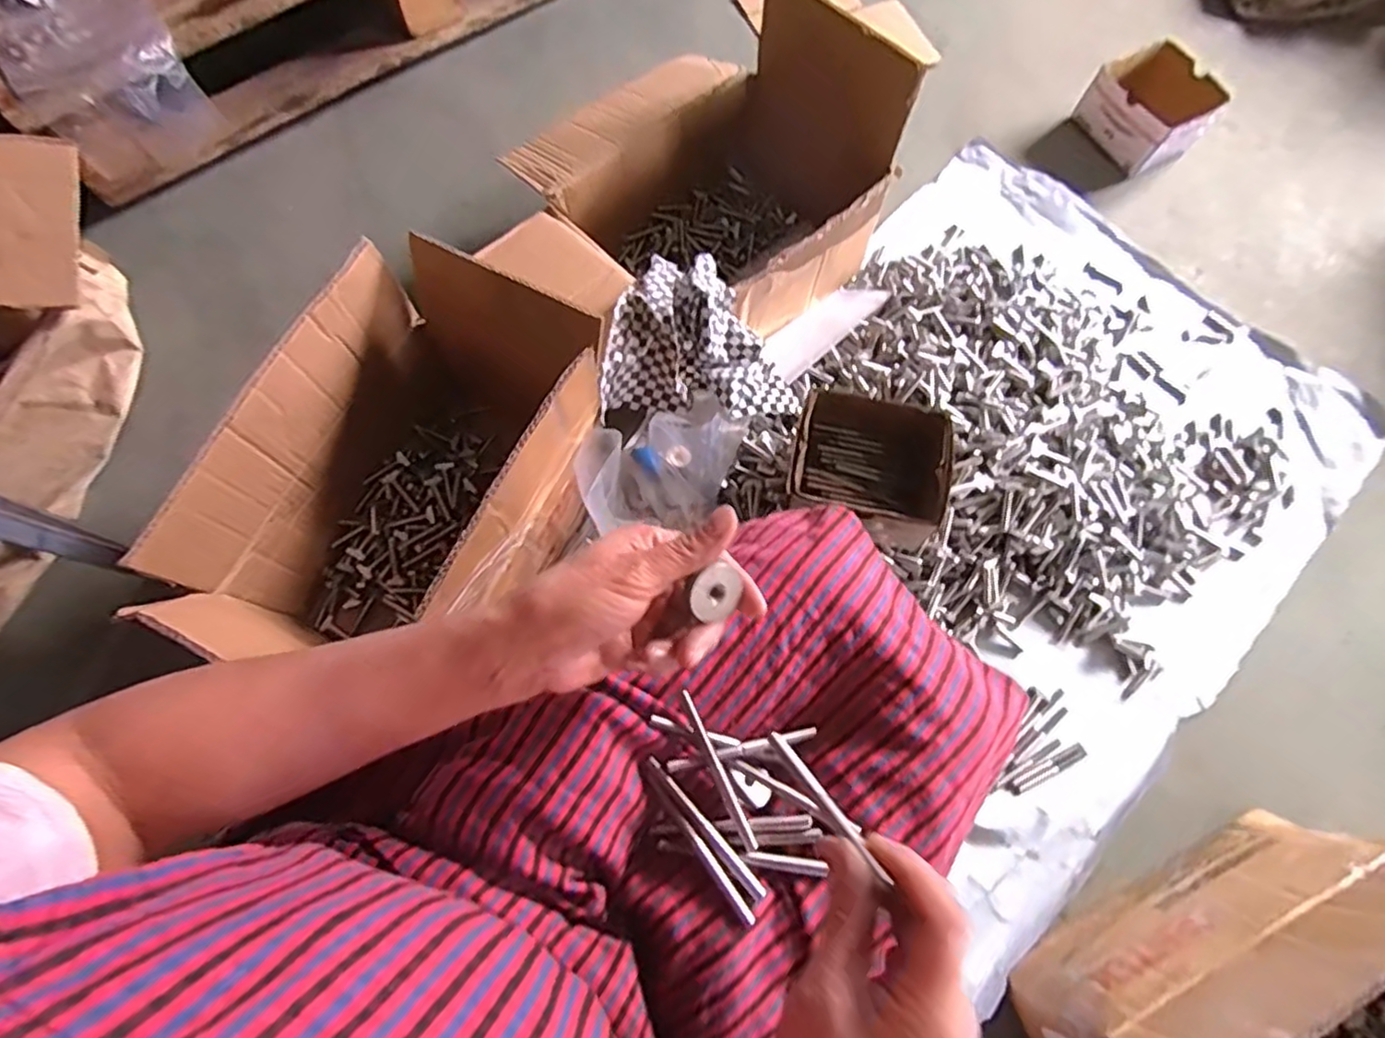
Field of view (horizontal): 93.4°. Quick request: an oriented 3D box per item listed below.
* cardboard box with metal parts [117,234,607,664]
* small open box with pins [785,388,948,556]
[{"bbox_3d":[-0.264,-0.038,0.644,0.241,0.286,0.374,27,73,6],"label":"cardboard box with metal parts"},{"bbox_3d":[0.181,-0.049,0.693,0.154,0.097,0.126,16,72,3],"label":"small open box with pins"}]

